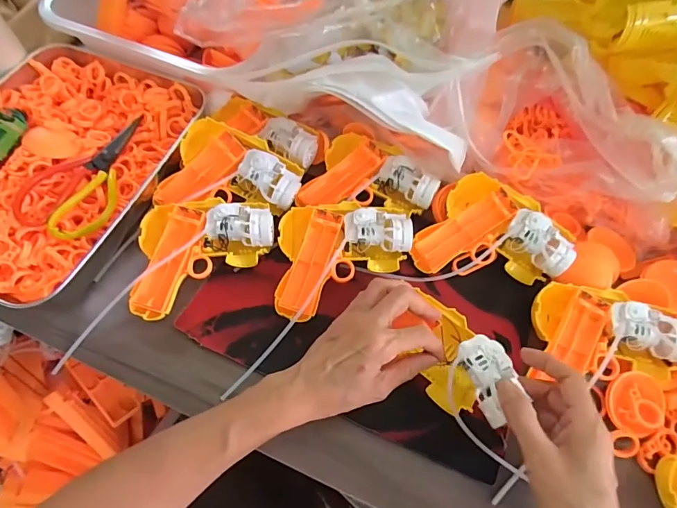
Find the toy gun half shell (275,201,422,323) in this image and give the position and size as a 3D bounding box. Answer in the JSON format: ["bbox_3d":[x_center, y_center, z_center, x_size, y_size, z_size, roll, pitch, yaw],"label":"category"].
[{"bbox_3d":[0.008,-0.001,0.405,0.140,0.033,0.117,-6,63,-5],"label":"toy gun half shell"}]

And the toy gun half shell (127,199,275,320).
[{"bbox_3d":[-0.134,-0.002,0.399,0.135,0.031,0.113,-4,63,-4],"label":"toy gun half shell"}]

